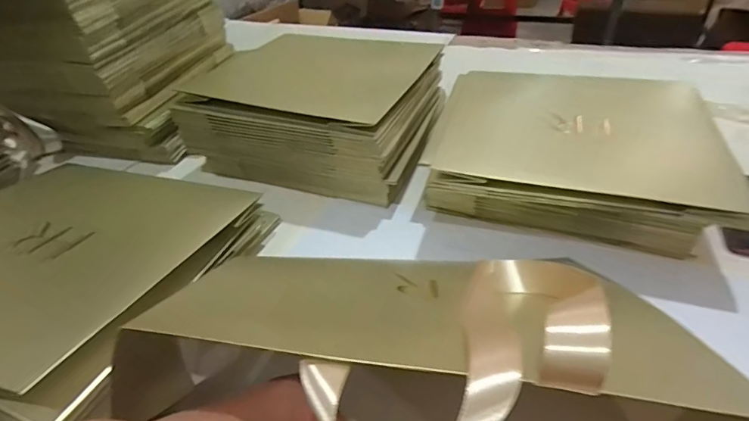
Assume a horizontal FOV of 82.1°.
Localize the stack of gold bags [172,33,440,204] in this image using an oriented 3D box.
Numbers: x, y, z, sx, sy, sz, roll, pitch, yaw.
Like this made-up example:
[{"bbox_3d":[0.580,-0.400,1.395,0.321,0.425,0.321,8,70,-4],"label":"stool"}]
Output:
[{"bbox_3d":[-0.068,-0.146,0.654,0.282,0.126,0.276,10,40,18],"label":"stack of gold bags"}]

